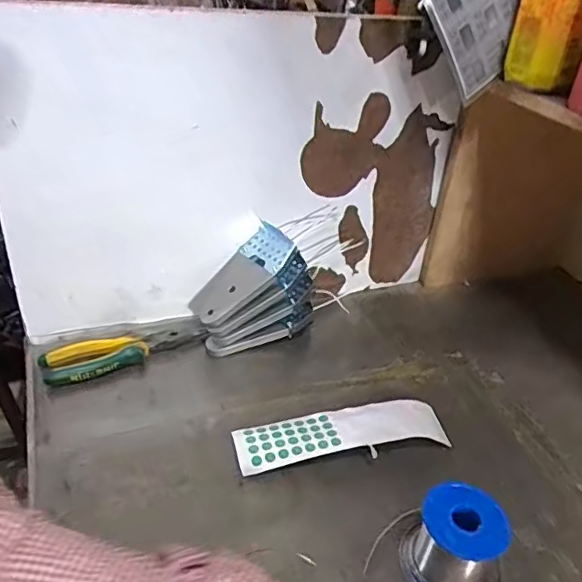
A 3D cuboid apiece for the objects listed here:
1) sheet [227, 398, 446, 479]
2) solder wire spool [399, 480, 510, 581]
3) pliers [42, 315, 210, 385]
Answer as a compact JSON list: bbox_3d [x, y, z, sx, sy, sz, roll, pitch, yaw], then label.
[{"bbox_3d":[0.050,0.140,0.561,0.210,0.032,0.060,-4,34,-13],"label":"sheet"},{"bbox_3d":[0.129,0.199,0.441,0.074,0.066,0.064,20,36,21],"label":"solder wire spool"},{"bbox_3d":[-0.191,0.067,0.646,0.183,0.028,0.051,-19,40,-32],"label":"pliers"}]

